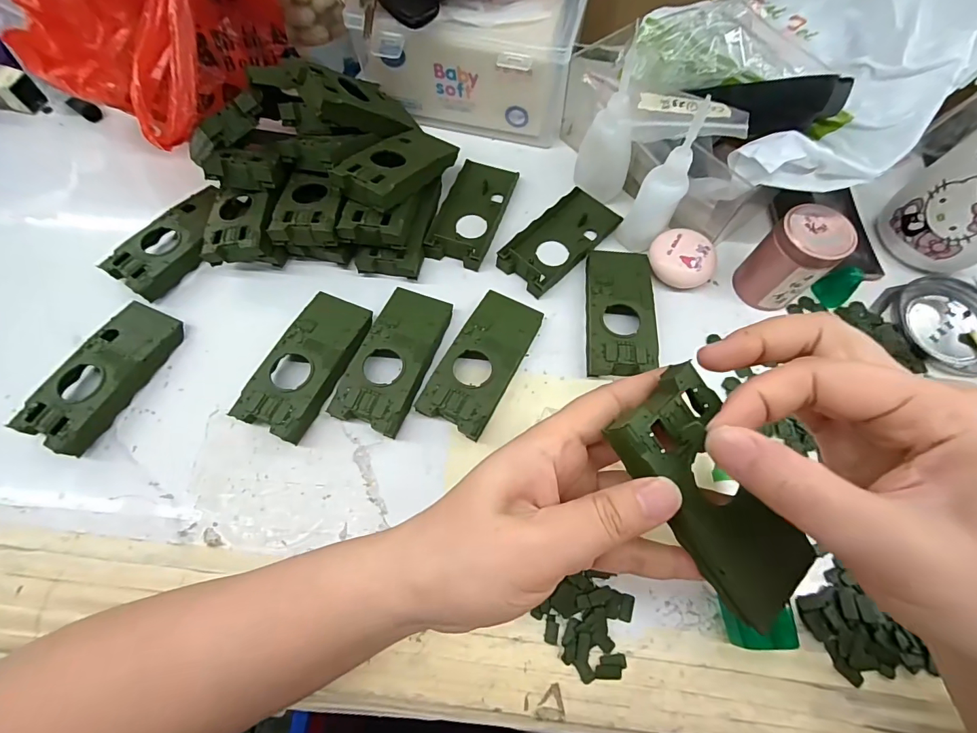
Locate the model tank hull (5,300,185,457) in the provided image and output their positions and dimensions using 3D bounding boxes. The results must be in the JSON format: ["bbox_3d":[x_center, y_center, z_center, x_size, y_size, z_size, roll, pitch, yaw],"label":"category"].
[{"bbox_3d":[-0.259,0.005,0.292,0.044,0.022,0.103,23,68,9],"label":"model tank hull"}]

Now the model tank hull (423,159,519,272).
[{"bbox_3d":[-0.014,-0.127,0.353,0.048,0.017,0.099,18,67,8],"label":"model tank hull"}]

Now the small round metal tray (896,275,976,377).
[{"bbox_3d":[0.341,-0.030,0.319,0.077,0.020,0.075,0,66,0],"label":"small round metal tray"}]

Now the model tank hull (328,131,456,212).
[{"bbox_3d":[-0.068,-0.153,0.327,0.048,0.020,0.102,26,52,16],"label":"model tank hull"}]

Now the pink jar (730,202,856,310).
[{"bbox_3d":[0.210,-0.073,0.302,0.045,0.066,0.041,36,72,14],"label":"pink jar"}]

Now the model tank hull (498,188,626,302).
[{"bbox_3d":[0.058,-0.102,0.341,0.046,0.017,0.105,40,72,16],"label":"model tank hull"}]

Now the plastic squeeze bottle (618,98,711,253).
[{"bbox_3d":[0.121,-0.128,0.297,0.032,0.102,0.026,-37,71,-15],"label":"plastic squeeze bottle"}]

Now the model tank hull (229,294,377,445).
[{"bbox_3d":[-0.120,0.000,0.296,0.051,0.024,0.103,20,68,8],"label":"model tank hull"}]

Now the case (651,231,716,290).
[{"bbox_3d":[0.146,-0.080,0.327,0.047,0.026,0.039,31,70,13],"label":"case"}]

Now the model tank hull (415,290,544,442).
[{"bbox_3d":[-0.003,-0.004,0.295,0.046,0.017,0.104,25,68,10],"label":"model tank hull"}]

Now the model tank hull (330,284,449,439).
[{"bbox_3d":[-0.063,-0.005,0.299,0.048,0.022,0.104,17,67,7],"label":"model tank hull"}]

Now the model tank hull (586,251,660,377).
[{"bbox_3d":[0.095,-0.040,0.310,0.046,0.012,0.105,6,66,2],"label":"model tank hull"}]

